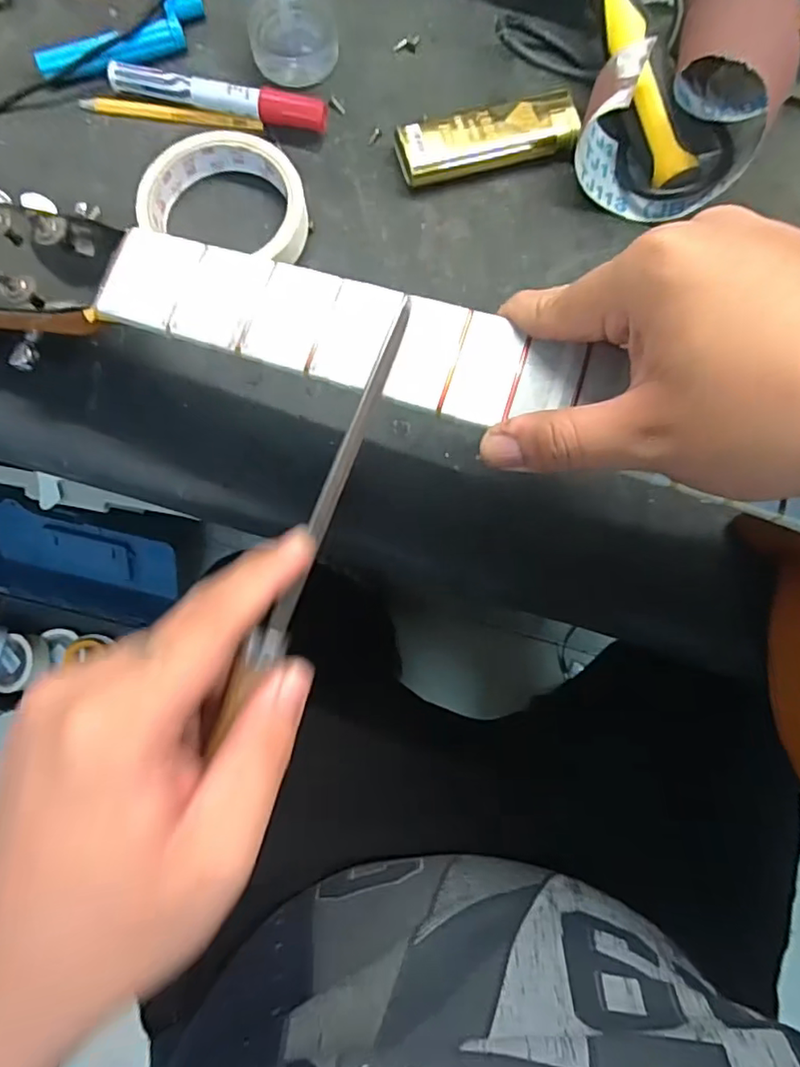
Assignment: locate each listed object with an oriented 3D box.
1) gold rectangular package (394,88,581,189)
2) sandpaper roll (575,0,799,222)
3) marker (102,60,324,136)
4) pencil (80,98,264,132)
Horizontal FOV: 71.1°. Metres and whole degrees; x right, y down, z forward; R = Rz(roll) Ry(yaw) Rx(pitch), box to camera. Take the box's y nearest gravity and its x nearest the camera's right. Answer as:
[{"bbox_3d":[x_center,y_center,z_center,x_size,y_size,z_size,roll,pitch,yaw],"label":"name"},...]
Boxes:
[{"bbox_3d":[0.053,-0.238,0.338,0.108,0.016,0.034,-13,79,-4],"label":"gold rectangular package"},{"bbox_3d":[0.164,-0.250,0.312,0.095,0.075,0.114,28,79,3],"label":"sandpaper roll"},{"bbox_3d":[-0.109,-0.263,0.336,0.132,0.017,0.014,13,79,1],"label":"marker"},{"bbox_3d":[-0.140,-0.260,0.344,0.113,0.008,0.009,8,79,0],"label":"pencil"}]

